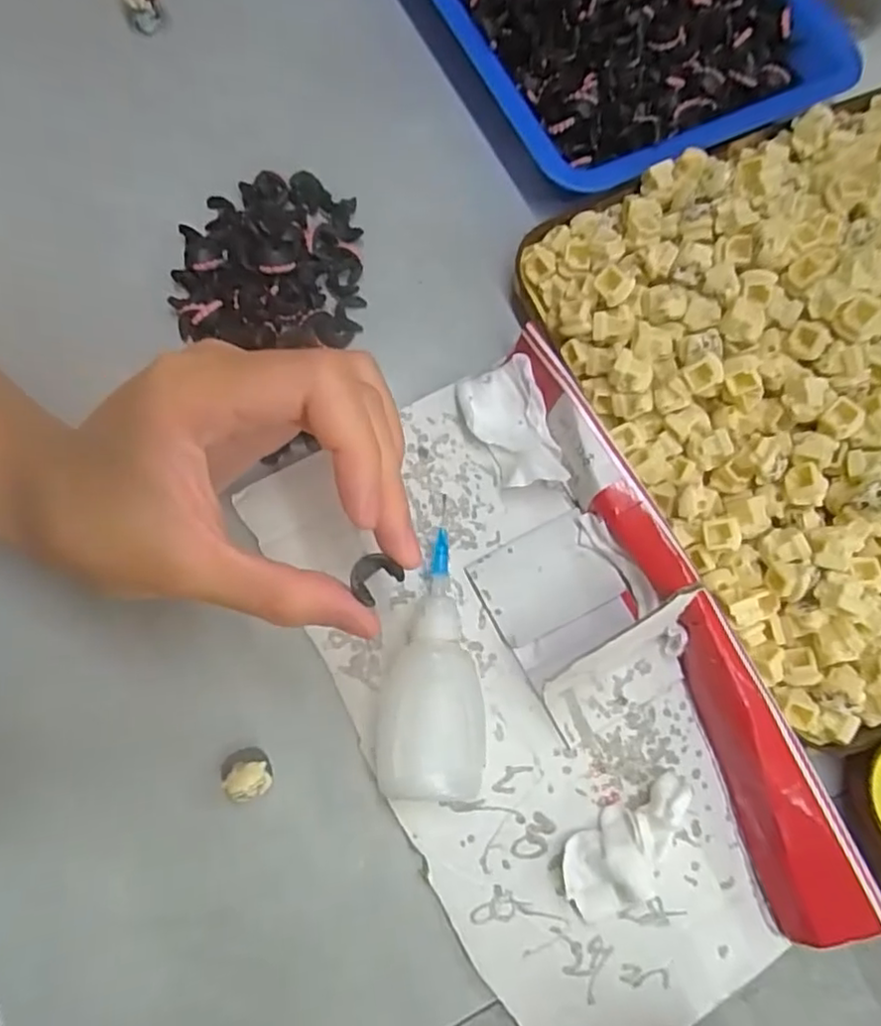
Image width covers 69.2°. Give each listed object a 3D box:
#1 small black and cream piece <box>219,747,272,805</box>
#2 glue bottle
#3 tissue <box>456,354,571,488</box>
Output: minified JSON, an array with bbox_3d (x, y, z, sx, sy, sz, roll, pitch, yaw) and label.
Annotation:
[{"bbox_3d":[-0.066,0.089,0.220,0.015,0.016,0.016,1,74,-4],"label":"small black and cream piece"},{"bbox_3d":[-0.002,0.051,0.226,0.034,0.023,0.089,3,74,-4],"label":"glue bottle"},{"bbox_3d":[0.028,-0.034,0.254,0.031,0.014,0.052,-18,77,-9],"label":"tissue"}]

